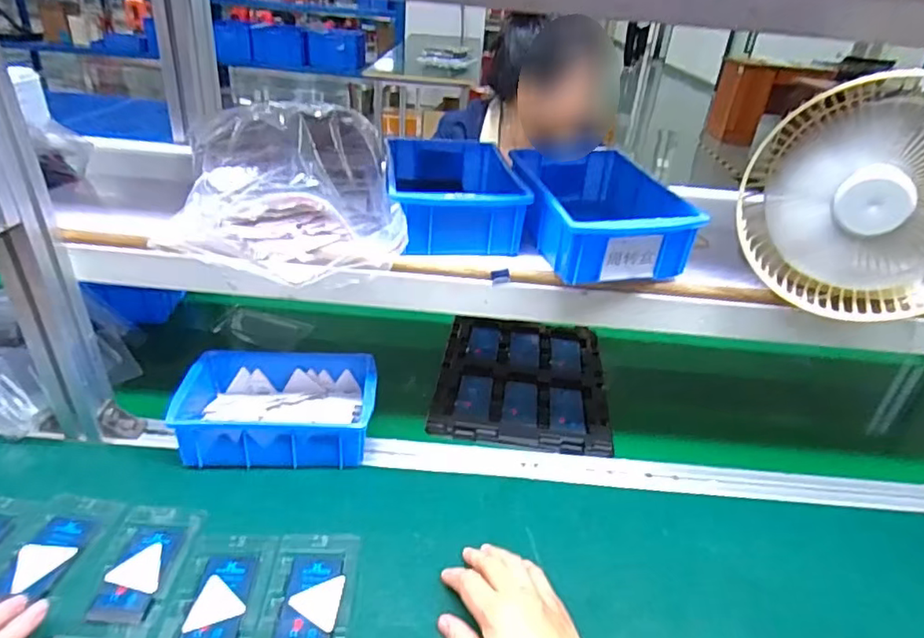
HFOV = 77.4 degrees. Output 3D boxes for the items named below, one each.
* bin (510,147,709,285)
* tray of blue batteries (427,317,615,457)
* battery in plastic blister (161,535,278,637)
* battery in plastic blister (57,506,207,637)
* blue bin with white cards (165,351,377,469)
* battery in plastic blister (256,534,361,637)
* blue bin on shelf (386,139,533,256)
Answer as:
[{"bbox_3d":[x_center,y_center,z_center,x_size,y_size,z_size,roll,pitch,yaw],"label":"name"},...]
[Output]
[{"bbox_3d":[0.130,-0.110,0.593,0.130,0.067,0.202,-3,32,-14],"label":"bin"},{"bbox_3d":[0.082,0.077,0.779,0.216,0.017,0.264,8,31,4],"label":"tray of blue batteries"},{"bbox_3d":[-0.202,0.238,0.481,0.072,0.013,0.126,3,31,-4],"label":"battery in plastic blister"},{"bbox_3d":[-0.280,0.217,0.499,0.069,0.011,0.132,4,31,-3],"label":"battery in plastic blister"},{"bbox_3d":[-0.202,0.095,0.651,0.202,0.062,0.146,3,31,-5],"label":"blue bin with white cards"},{"bbox_3d":[-0.129,0.240,0.485,0.073,0.015,0.128,3,31,-4],"label":"battery in plastic blister"},{"bbox_3d":[-0.013,-0.135,0.618,0.134,0.061,0.202,1,31,-8],"label":"blue bin on shelf"}]

